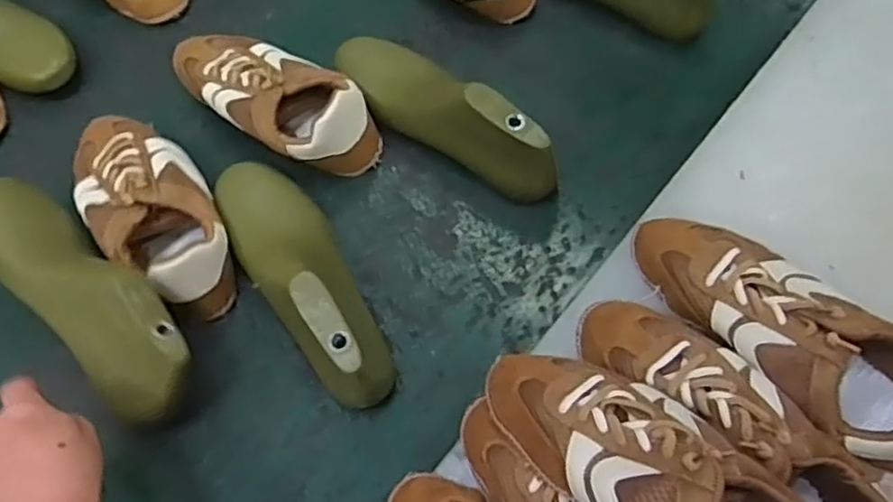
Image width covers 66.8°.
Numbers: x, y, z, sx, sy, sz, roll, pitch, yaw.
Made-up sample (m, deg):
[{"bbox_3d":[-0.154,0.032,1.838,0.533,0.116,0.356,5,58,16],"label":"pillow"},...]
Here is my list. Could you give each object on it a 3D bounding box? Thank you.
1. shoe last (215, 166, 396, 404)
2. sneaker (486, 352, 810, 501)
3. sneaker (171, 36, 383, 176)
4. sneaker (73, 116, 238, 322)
[{"bbox_3d":[-0.121,0.012,0.563,0.079,0.096,0.248,-30,67,-12],"label":"shoe last"},{"bbox_3d":[0.120,0.135,0.400,0.248,0.079,0.094,34,70,32],"label":"sneaker"},{"bbox_3d":[-0.177,-0.158,0.659,0.253,0.072,0.099,34,70,16],"label":"sneaker"},{"bbox_3d":[-0.271,-0.046,0.611,0.102,0.076,0.242,-37,69,-14],"label":"sneaker"}]

